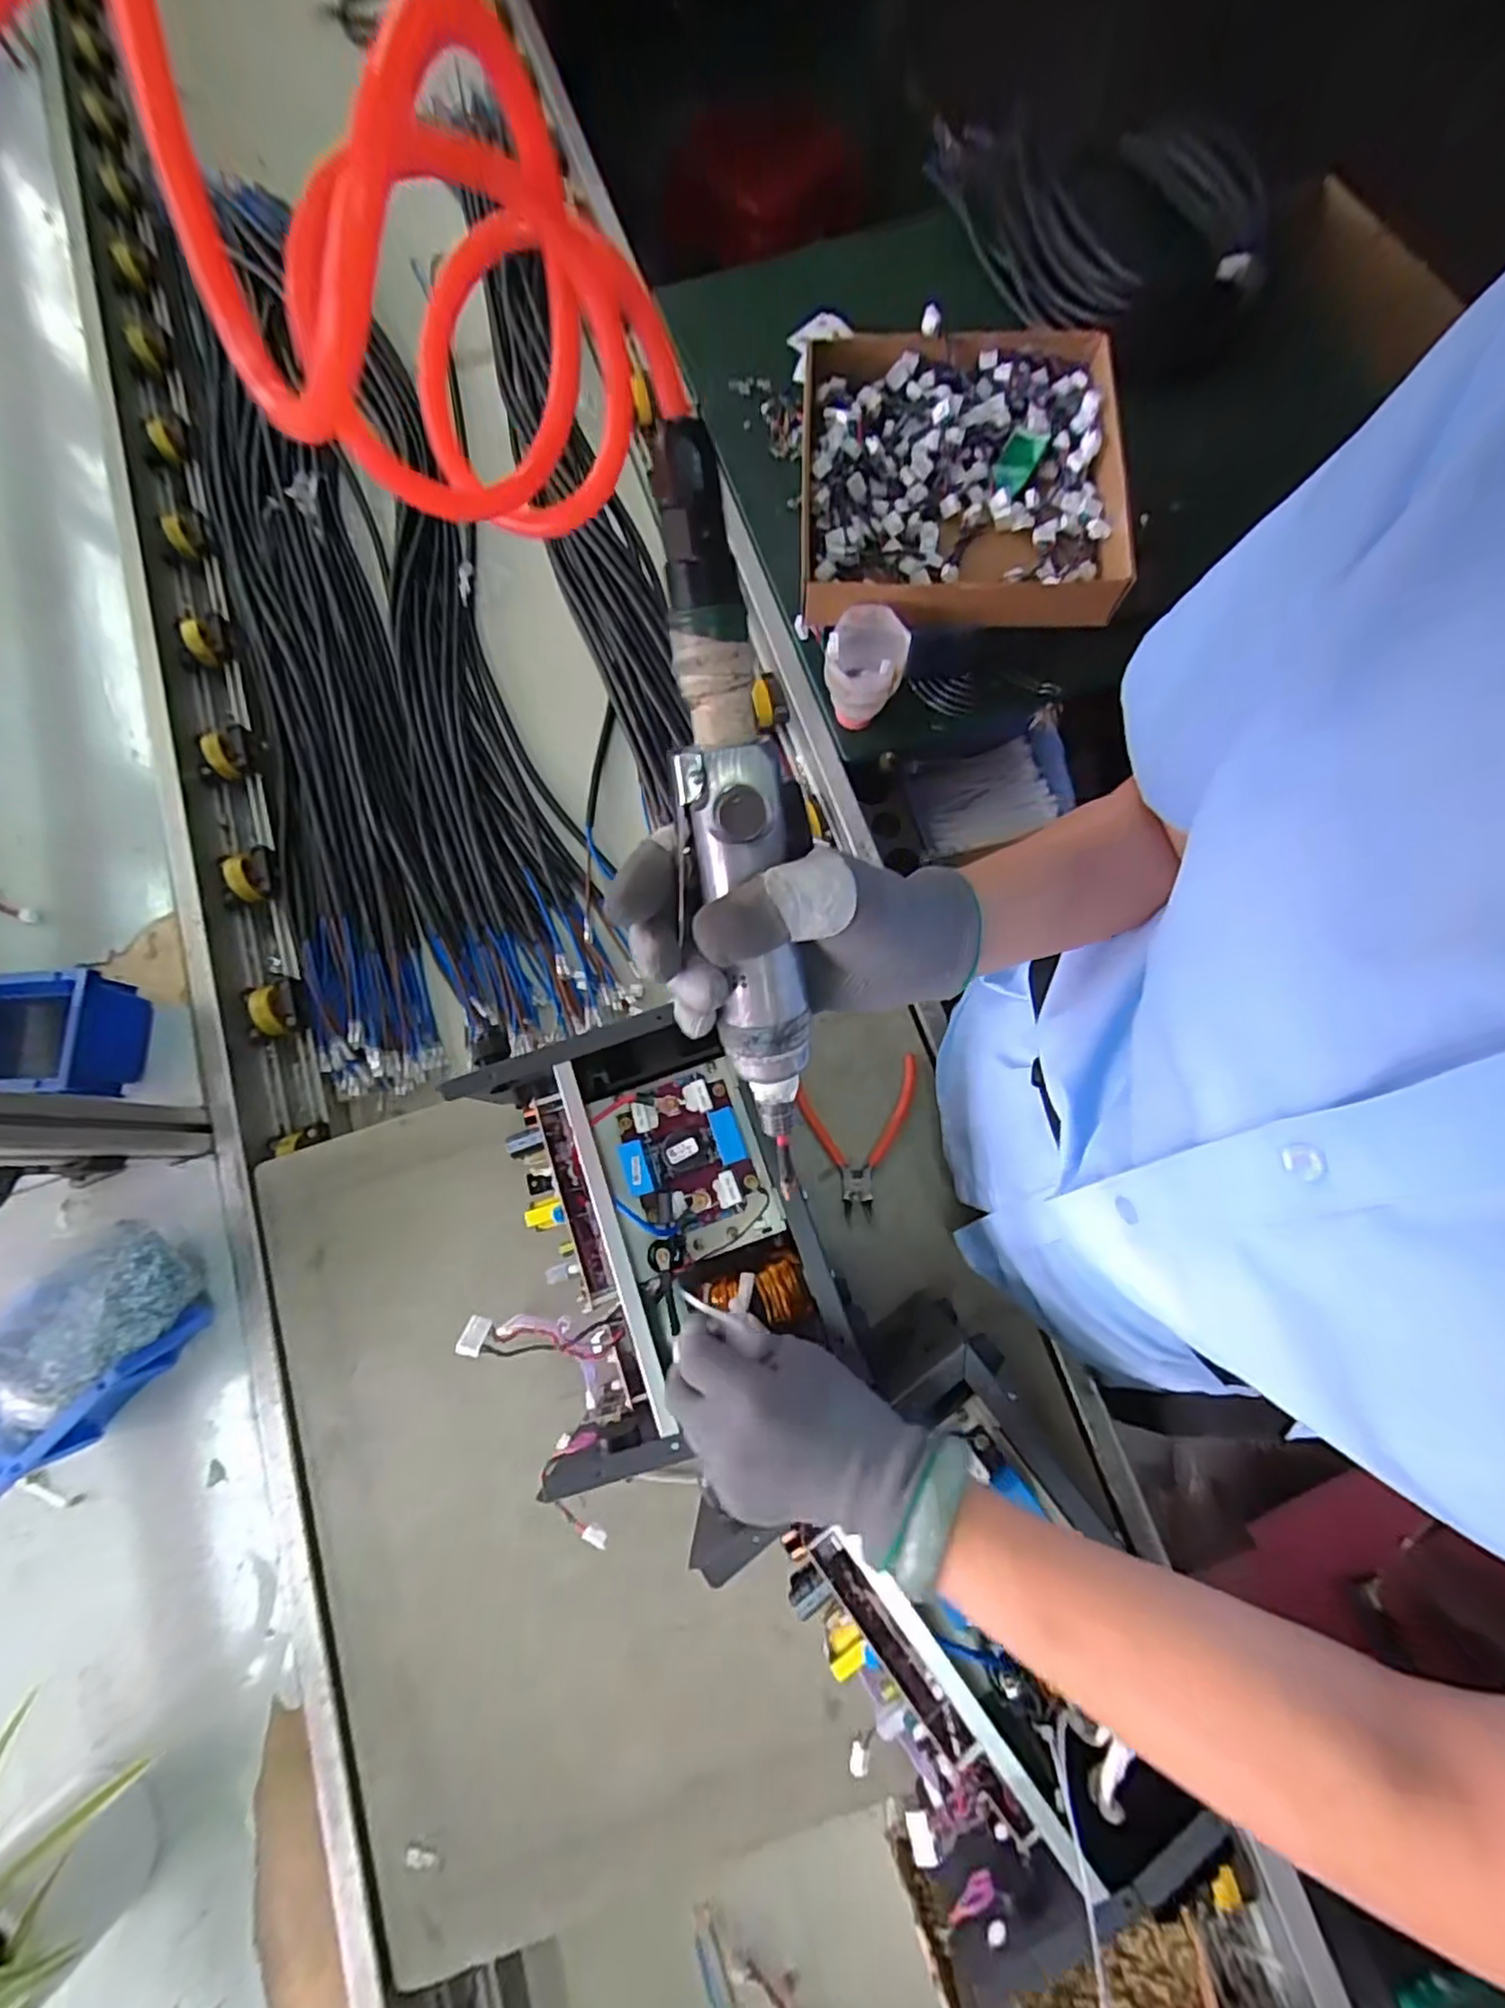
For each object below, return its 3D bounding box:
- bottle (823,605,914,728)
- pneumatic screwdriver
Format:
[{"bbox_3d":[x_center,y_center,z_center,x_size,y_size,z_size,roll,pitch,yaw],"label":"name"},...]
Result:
[{"bbox_3d":[0.096,-0.282,0.615,0.066,0.124,0.064,9,78,4],"label":"bottle"},{"bbox_3d":[-0.004,-0.047,0.269,0.038,0.030,0.280,-10,118,-2],"label":"pneumatic screwdriver"}]

